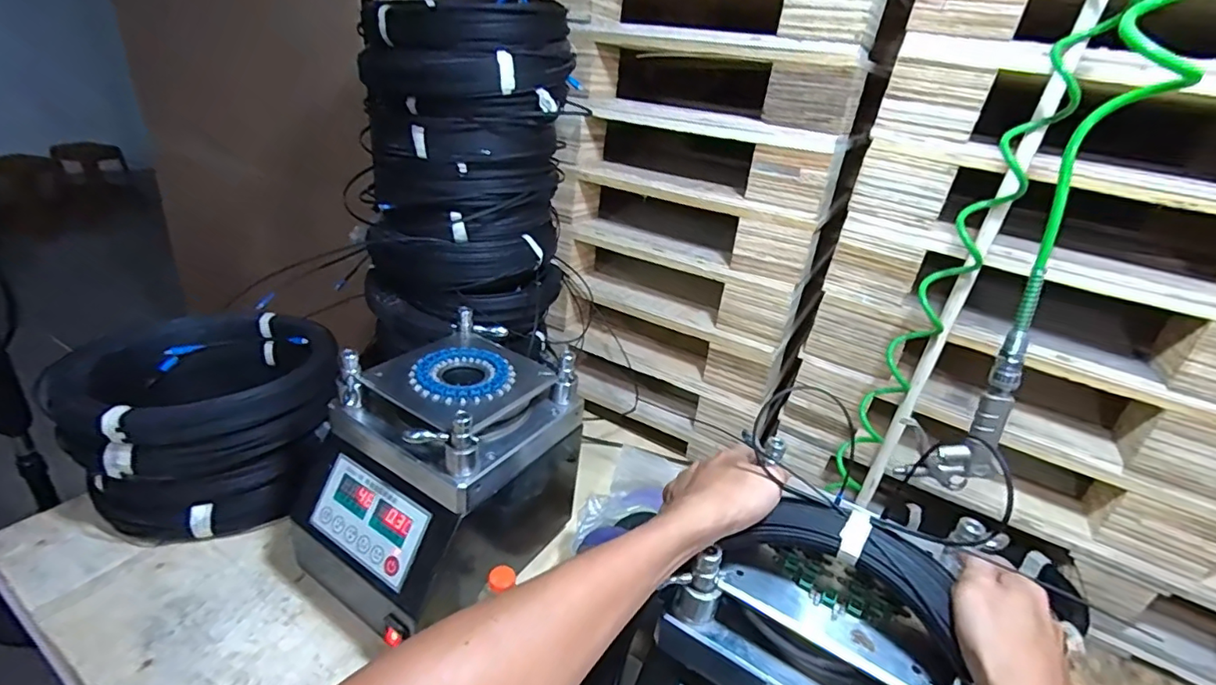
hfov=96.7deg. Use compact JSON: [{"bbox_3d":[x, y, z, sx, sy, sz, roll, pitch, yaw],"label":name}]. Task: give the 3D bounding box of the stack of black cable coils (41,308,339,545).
[{"bbox_3d":[-0.565,0.101,0.784,0.302,0.192,0.302,26,33,33],"label":"stack of black cable coils"}]

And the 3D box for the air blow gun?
[{"bbox_3d":[0.354,0.069,0.530,0.087,0.168,0.027,10,28,5],"label":"air blow gun"}]

